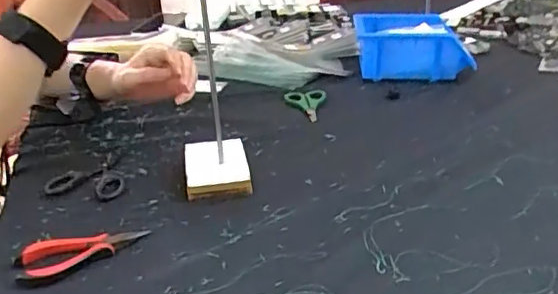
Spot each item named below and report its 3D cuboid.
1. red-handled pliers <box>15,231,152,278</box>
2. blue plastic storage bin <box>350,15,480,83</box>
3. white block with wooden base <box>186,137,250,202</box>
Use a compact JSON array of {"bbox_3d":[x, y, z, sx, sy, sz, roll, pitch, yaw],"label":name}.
[{"bbox_3d":[-0.180,0.096,0.525,0.113,0.015,0.039,-11,30,-20],"label":"red-handled pliers"},{"bbox_3d":[0.216,-0.163,0.929,0.185,0.081,0.113,3,28,5],"label":"blue plastic storage bin"},{"bbox_3d":[-0.071,0.022,0.651,0.069,0.020,0.108,-4,28,-8],"label":"white block with wooden base"}]

